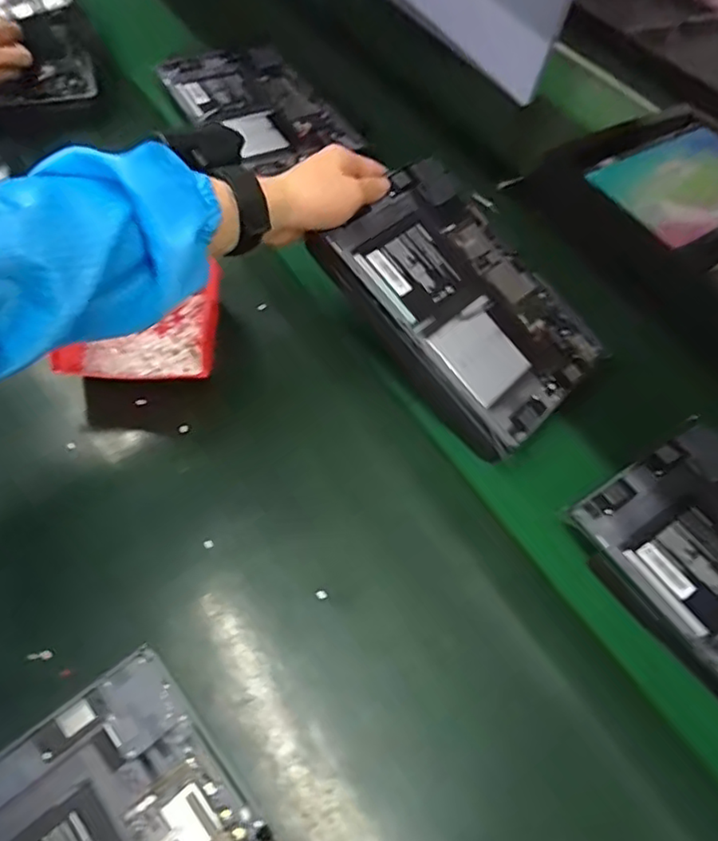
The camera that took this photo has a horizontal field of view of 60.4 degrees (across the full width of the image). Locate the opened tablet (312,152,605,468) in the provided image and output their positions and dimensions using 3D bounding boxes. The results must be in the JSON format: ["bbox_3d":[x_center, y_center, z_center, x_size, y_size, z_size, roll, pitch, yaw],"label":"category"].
[{"bbox_3d":[0.089,-0.104,0.544,0.180,0.018,0.243,-39,87,-28],"label":"opened tablet"}]

